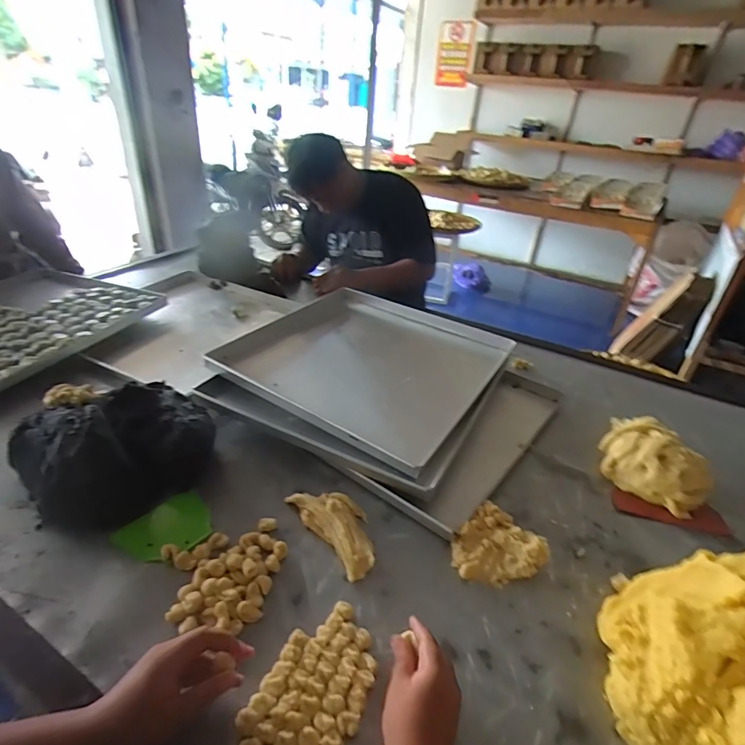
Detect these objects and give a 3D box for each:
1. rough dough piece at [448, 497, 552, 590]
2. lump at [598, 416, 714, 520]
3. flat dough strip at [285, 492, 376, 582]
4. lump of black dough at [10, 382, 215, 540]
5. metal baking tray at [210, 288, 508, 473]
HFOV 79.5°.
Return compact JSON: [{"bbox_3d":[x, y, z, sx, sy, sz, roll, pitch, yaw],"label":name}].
[{"bbox_3d":[0.179,0.258,0.647,0.111,0.033,0.111,-22,41,-36],"label":"rough dough piece"},{"bbox_3d":[0.507,0.163,0.811,0.143,0.073,0.181,-19,38,-32],"label":"lump"},{"bbox_3d":[-0.047,0.226,0.681,0.085,0.031,0.169,-21,40,-34],"label":"flat dough strip"},{"bbox_3d":[-0.398,0.114,0.716,0.266,0.134,0.205,-25,43,-38],"label":"lump of black dough"},{"bbox_3d":[0.000,-0.032,1.004,0.501,0.057,0.510,23,38,25],"label":"metal baking tray"}]

